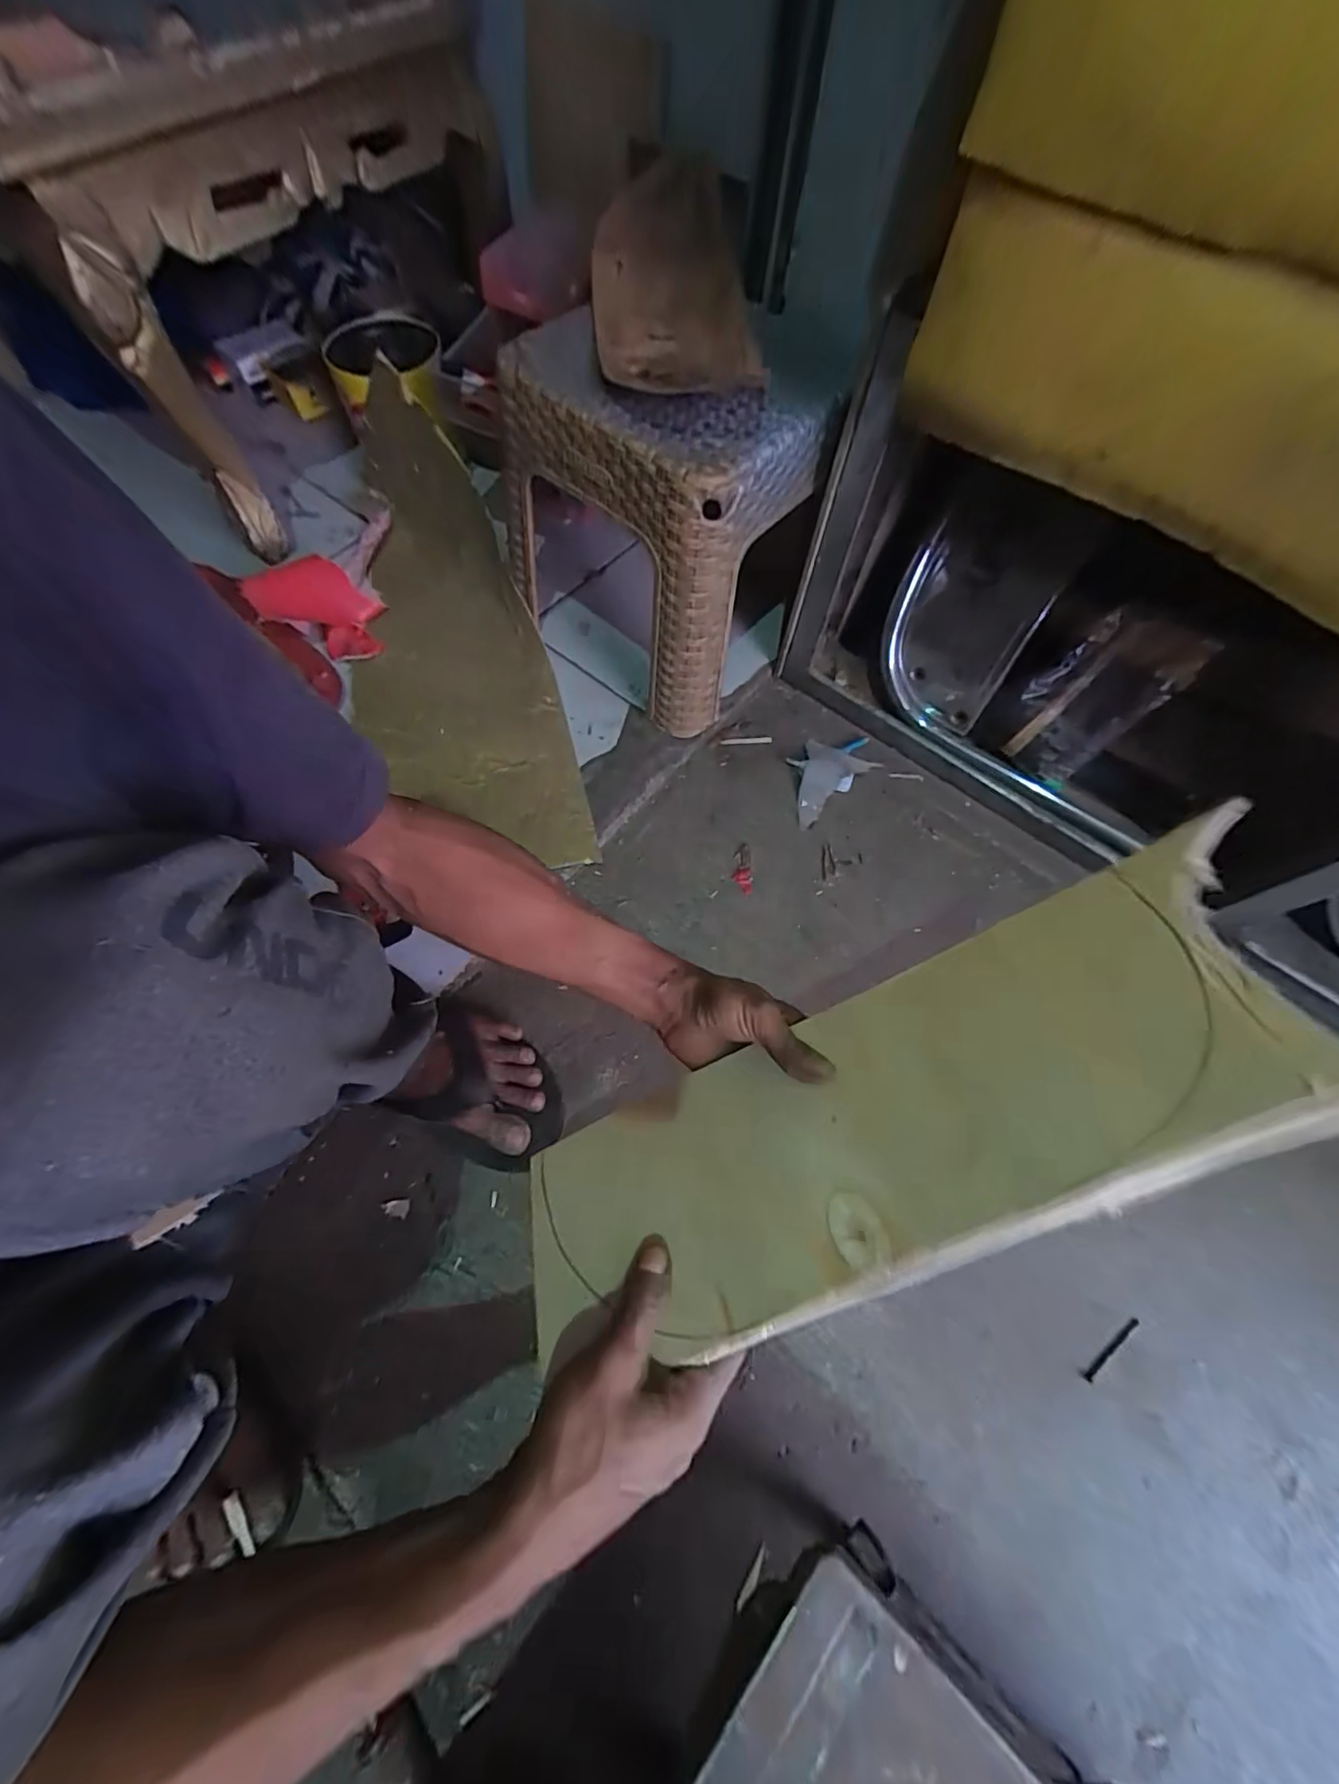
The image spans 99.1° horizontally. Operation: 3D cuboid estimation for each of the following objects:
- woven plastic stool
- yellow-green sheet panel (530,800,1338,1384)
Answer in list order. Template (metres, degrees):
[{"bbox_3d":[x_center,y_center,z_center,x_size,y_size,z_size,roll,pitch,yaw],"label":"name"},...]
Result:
[{"bbox_3d":[-0.008,-0.429,0.661,0.288,0.290,0.270,31,68,10],"label":"woven plastic stool"},{"bbox_3d":[0.125,0.135,0.348,0.477,0.025,0.164,-29,40,9],"label":"yellow-green sheet panel"}]

